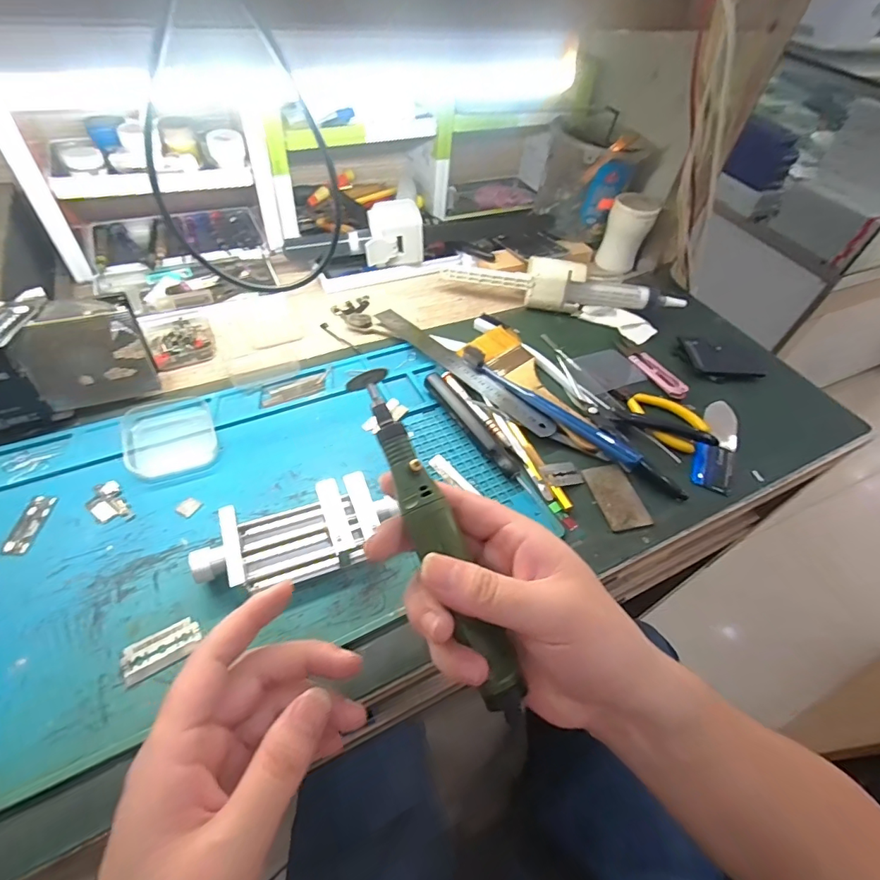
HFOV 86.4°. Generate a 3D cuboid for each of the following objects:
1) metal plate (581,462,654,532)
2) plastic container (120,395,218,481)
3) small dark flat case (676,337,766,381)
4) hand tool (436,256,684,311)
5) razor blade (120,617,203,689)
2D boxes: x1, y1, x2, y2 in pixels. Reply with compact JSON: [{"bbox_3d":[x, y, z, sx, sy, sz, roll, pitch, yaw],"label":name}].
[{"bbox_3d":[0.147,0.046,0.388,0.037,0.004,0.062,-8,52,-13],"label":"metal plate"},{"bbox_3d":[-0.212,-0.003,0.369,0.063,0.019,0.070,-17,54,-19],"label":"plastic container"},{"bbox_3d":[0.303,-0.089,0.510,0.071,0.010,0.060,0,50,-7],"label":"small dark flat case"},{"bbox_3d":[0.139,-0.175,0.531,0.263,0.053,0.033,11,50,3],"label":"hand tool"},{"bbox_3d":[-0.167,0.125,0.281,0.042,0.004,0.022,-23,68,-30],"label":"razor blade"}]

